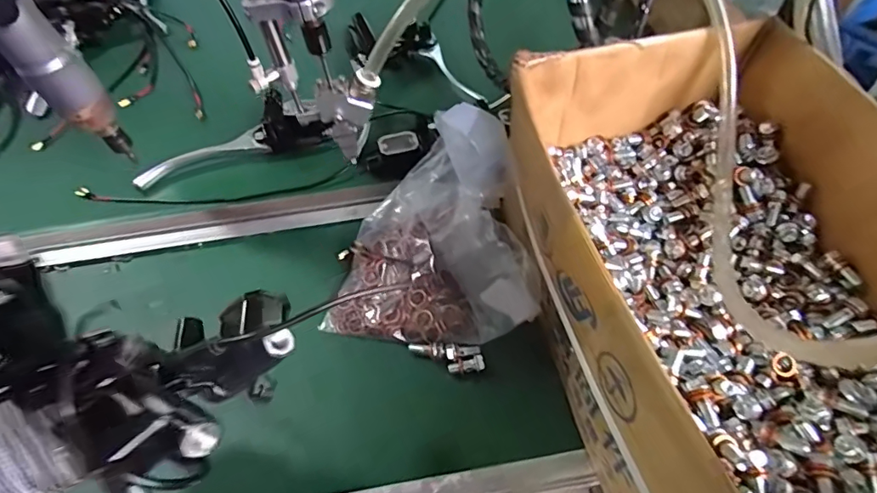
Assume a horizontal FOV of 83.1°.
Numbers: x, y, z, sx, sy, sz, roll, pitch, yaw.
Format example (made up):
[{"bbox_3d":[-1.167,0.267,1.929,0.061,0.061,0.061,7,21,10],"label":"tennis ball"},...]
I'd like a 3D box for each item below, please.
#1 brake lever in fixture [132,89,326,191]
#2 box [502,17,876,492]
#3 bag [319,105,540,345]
[{"bbox_3d":[-0.227,-0.122,0.542,0.208,0.038,0.070,-15,58,-8],"label":"brake lever in fixture"},{"bbox_3d":[0.195,0.022,0.325,0.231,0.116,0.372,-12,57,-6],"label":"box"},{"bbox_3d":[-0.021,-0.002,0.410,0.161,0.097,0.160,-9,57,-4],"label":"bag"}]

